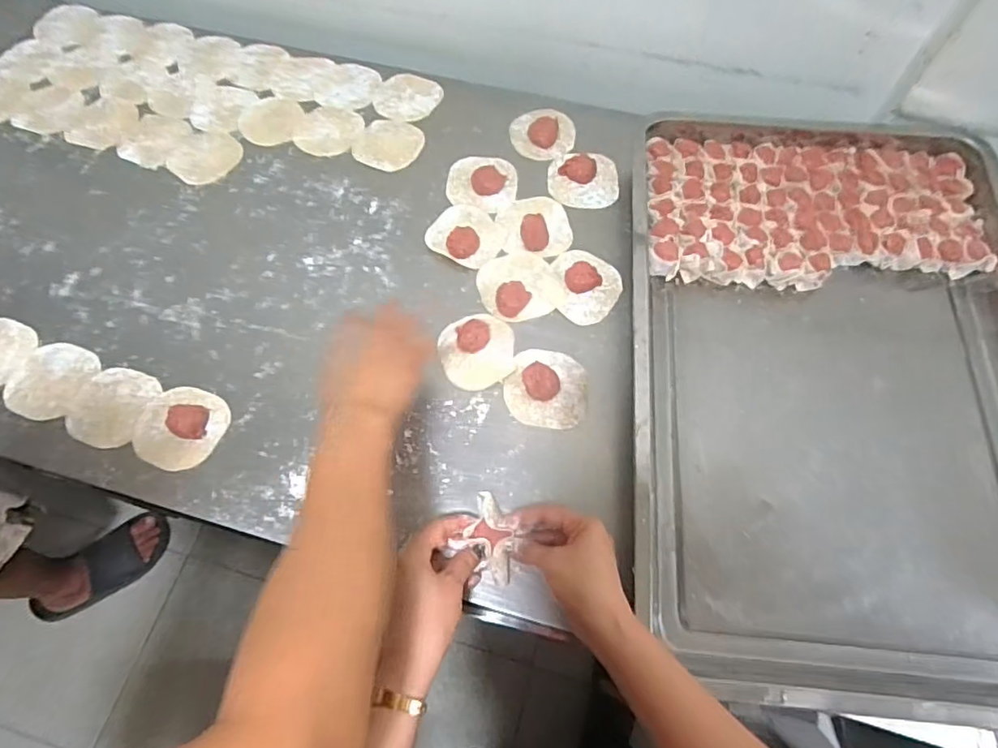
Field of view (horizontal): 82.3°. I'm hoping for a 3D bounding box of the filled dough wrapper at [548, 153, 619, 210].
[{"bbox_3d":[0.099,-0.230,0.672,0.080,0.011,0.079,0,66,0],"label":"filled dough wrapper"}]

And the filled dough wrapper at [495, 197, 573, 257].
[{"bbox_3d":[0.041,-0.170,0.640,0.076,0.020,0.081,0,66,0],"label":"filled dough wrapper"}]

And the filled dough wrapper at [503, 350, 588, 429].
[{"bbox_3d":[0.047,0.011,0.559,0.079,0.019,0.077,9,66,3],"label":"filled dough wrapper"}]

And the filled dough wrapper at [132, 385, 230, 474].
[{"bbox_3d":[-0.307,0.047,0.542,0.083,0.019,0.079,0,66,0],"label":"filled dough wrapper"}]

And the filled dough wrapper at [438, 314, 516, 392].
[{"bbox_3d":[-0.022,-0.026,0.576,0.074,0.013,0.078,0,66,0],"label":"filled dough wrapper"}]

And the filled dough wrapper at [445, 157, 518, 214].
[{"bbox_3d":[-0.020,-0.227,0.669,0.081,0.011,0.079,6,66,2],"label":"filled dough wrapper"}]

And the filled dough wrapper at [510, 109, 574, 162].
[{"bbox_3d":[0.055,-0.298,0.698,0.078,0.015,0.075,0,66,0],"label":"filled dough wrapper"}]

